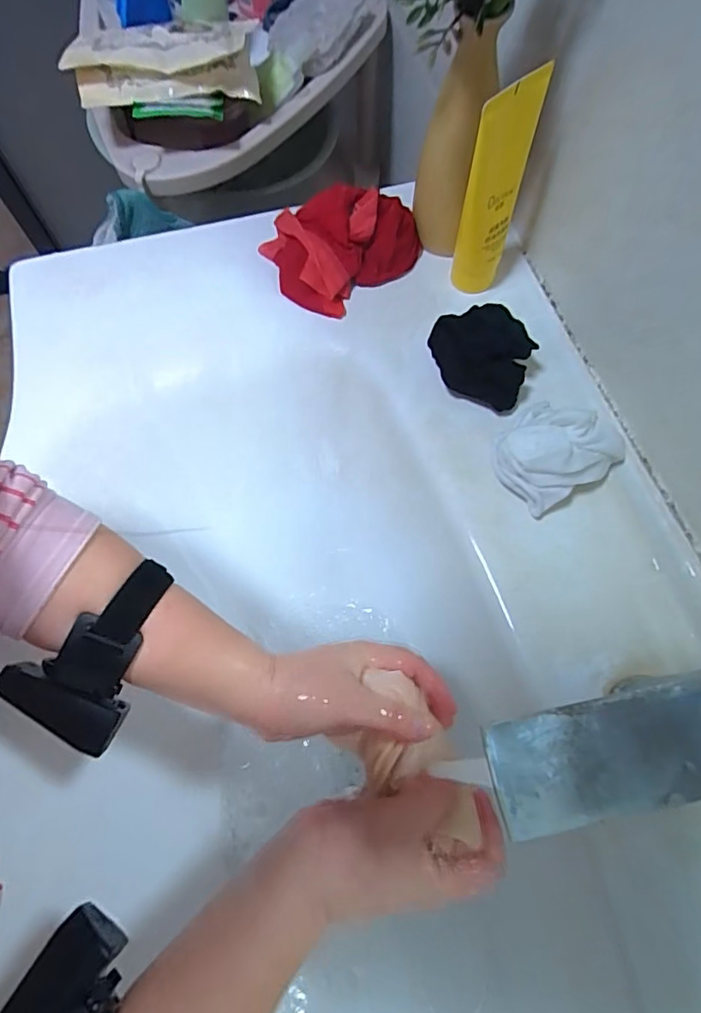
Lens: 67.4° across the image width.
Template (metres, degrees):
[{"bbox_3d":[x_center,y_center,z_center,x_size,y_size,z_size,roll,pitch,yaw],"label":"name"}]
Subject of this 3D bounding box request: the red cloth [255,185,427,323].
[{"bbox_3d":[-0.002,-0.221,0.452,0.127,0.053,0.088,-20,72,-10],"label":"red cloth"}]

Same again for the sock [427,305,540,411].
[{"bbox_3d":[0.098,-0.117,0.409,0.076,0.044,0.068,15,70,2],"label":"sock"}]

